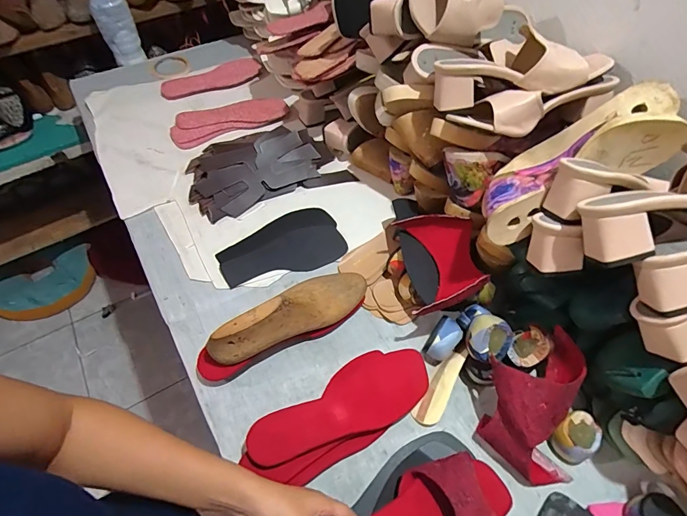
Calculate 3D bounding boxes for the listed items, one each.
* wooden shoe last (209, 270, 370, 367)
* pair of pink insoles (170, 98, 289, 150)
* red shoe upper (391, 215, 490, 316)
[{"bbox_3d":[-0.074,0.068,0.542,0.227,0.072,0.069,-27,60,-17],"label":"wooden shoe last"},{"bbox_3d":[-0.253,-0.309,0.863,0.246,0.014,0.106,-25,59,-16],"label":"pair of pink insoles"},{"bbox_3d":[0.140,0.004,0.576,0.104,0.061,0.154,-9,56,-6],"label":"red shoe upper"}]

